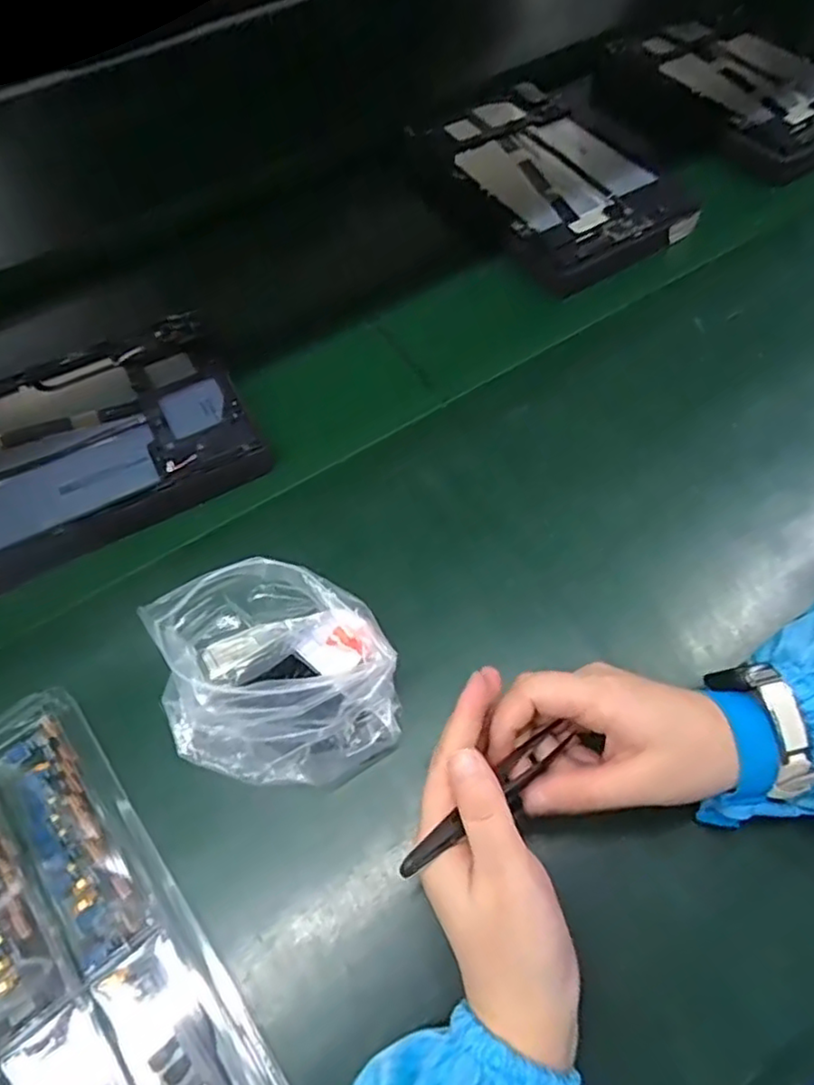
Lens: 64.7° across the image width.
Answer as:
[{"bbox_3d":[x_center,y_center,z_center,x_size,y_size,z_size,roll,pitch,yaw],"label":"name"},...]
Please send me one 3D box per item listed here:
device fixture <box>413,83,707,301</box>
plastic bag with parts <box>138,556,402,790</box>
[{"bbox_3d":[0.125,-0.321,0.562,0.166,0.030,0.247,-28,62,-15],"label":"device fixture"},{"bbox_3d":[-0.065,0.071,0.334,0.112,0.063,0.112,-18,61,-12],"label":"plastic bag with parts"}]

